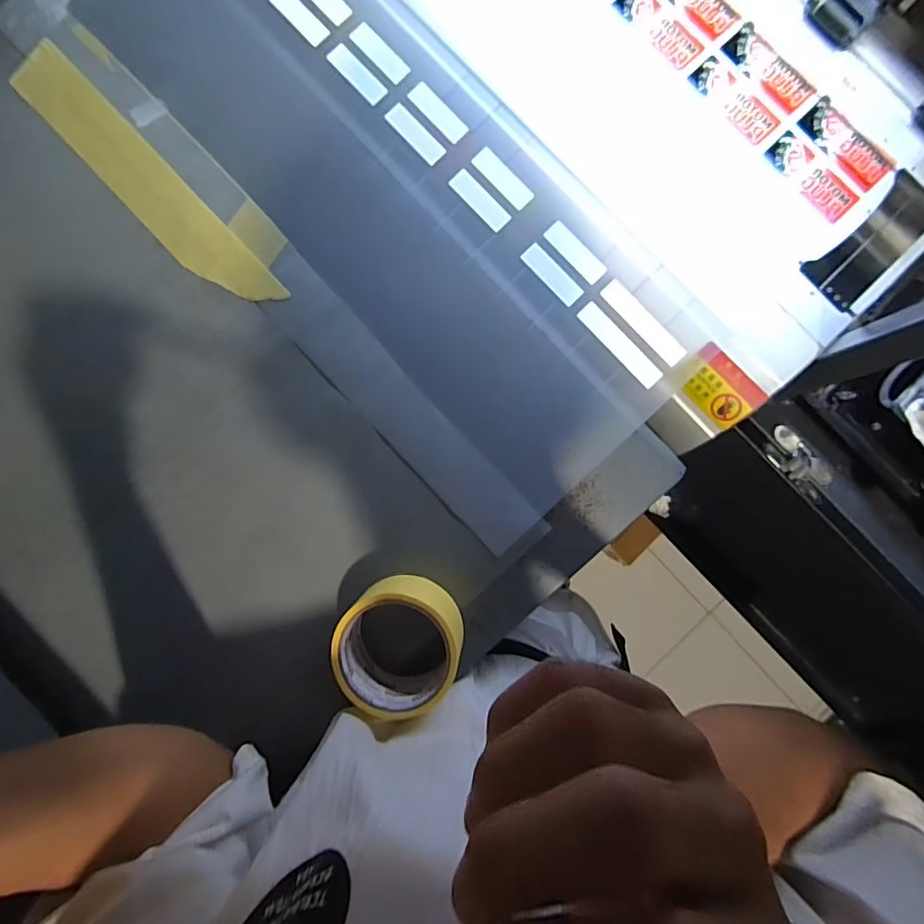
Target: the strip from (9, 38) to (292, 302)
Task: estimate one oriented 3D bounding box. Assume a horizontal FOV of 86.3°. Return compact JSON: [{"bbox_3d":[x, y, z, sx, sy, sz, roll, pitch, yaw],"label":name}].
[{"bbox_3d":[-0.255,-0.225,0.399,0.048,0.004,0.281,-44,89,6],"label":"strip"}]

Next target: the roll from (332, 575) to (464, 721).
[{"bbox_3d":[-0.047,0.133,0.372,0.096,0.046,0.101,0,86,-1],"label":"roll"}]

